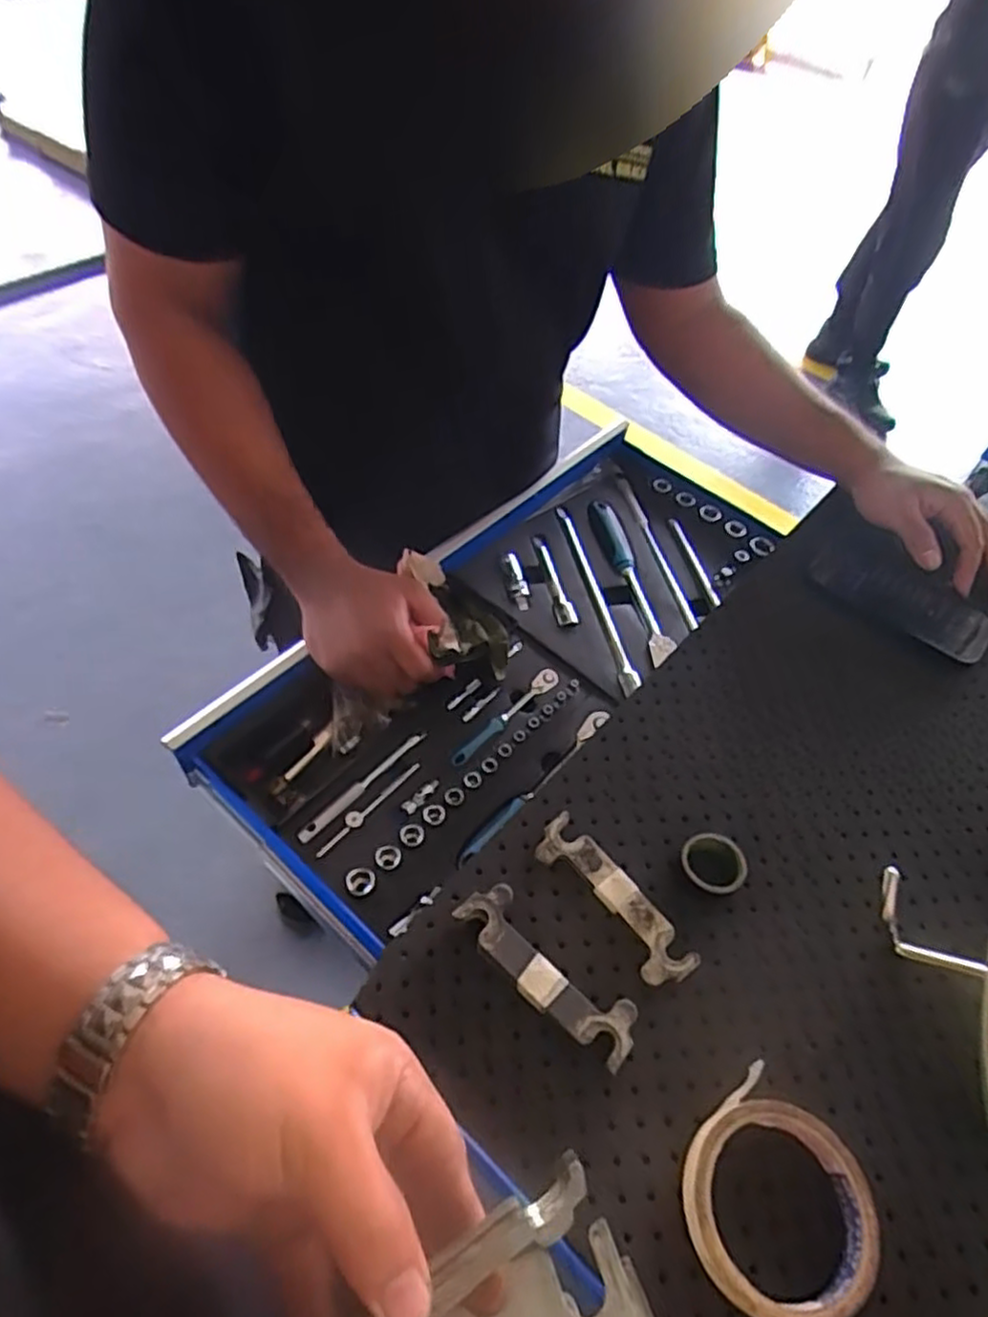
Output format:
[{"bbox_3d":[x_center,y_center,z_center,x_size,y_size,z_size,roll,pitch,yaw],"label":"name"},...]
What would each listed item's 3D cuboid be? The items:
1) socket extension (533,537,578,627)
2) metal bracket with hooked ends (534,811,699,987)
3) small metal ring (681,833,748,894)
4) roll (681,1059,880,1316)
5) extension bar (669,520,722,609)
[{"bbox_3d":[0.060,-0.081,0.739,0.019,0.015,0.121,-9,55,-11],"label":"socket extension"},{"bbox_3d":[0.075,0.152,0.460,0.037,0.010,0.120,-34,63,-25],"label":"metal bracket with hooked ends"},{"bbox_3d":[0.142,0.135,0.472,0.042,0.022,0.038,-15,57,-15],"label":"small metal ring"},{"bbox_3d":[0.145,0.277,0.368,0.092,0.023,0.097,2,54,-3],"label":"roll"},{"bbox_3d":[0.212,-0.103,0.766,0.014,0.008,0.118,-11,56,-12],"label":"extension bar"}]

